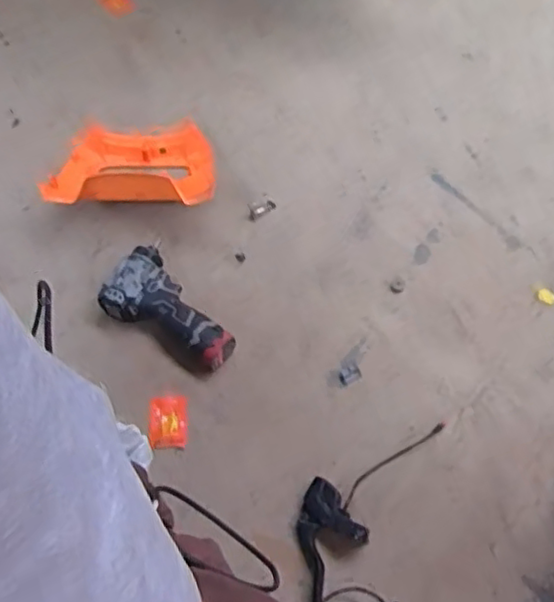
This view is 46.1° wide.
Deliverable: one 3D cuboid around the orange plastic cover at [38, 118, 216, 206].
[{"bbox_3d":[-0.212,-0.207,0.980,0.240,0.082,0.182,0,64,2],"label":"orange plastic cover"}]

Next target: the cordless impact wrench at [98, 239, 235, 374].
[{"bbox_3d":[-0.155,0.021,0.884,0.110,0.052,0.196,-35,67,-14],"label":"cordless impact wrench"}]

